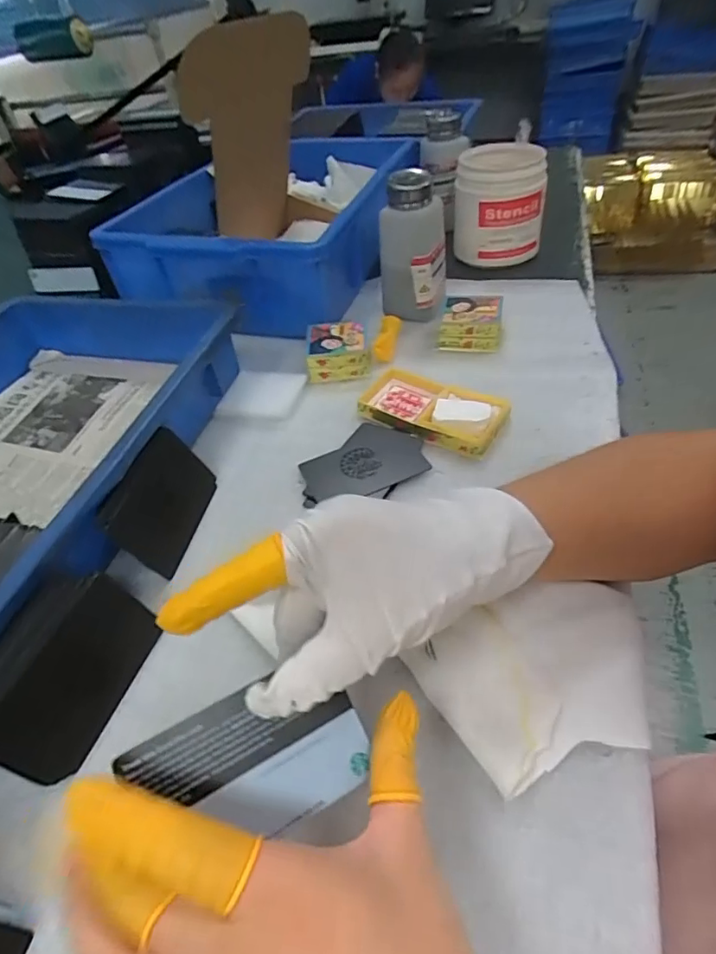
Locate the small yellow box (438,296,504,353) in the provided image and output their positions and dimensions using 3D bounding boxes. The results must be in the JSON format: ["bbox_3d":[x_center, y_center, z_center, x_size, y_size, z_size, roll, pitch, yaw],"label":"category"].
[{"bbox_3d":[0.104,-0.144,0.497,0.053,0.028,0.050,3,46,10],"label":"small yellow box"}]

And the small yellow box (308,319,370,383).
[{"bbox_3d":[-0.019,-0.115,0.486,0.054,0.029,0.052,-9,45,-1],"label":"small yellow box"}]

